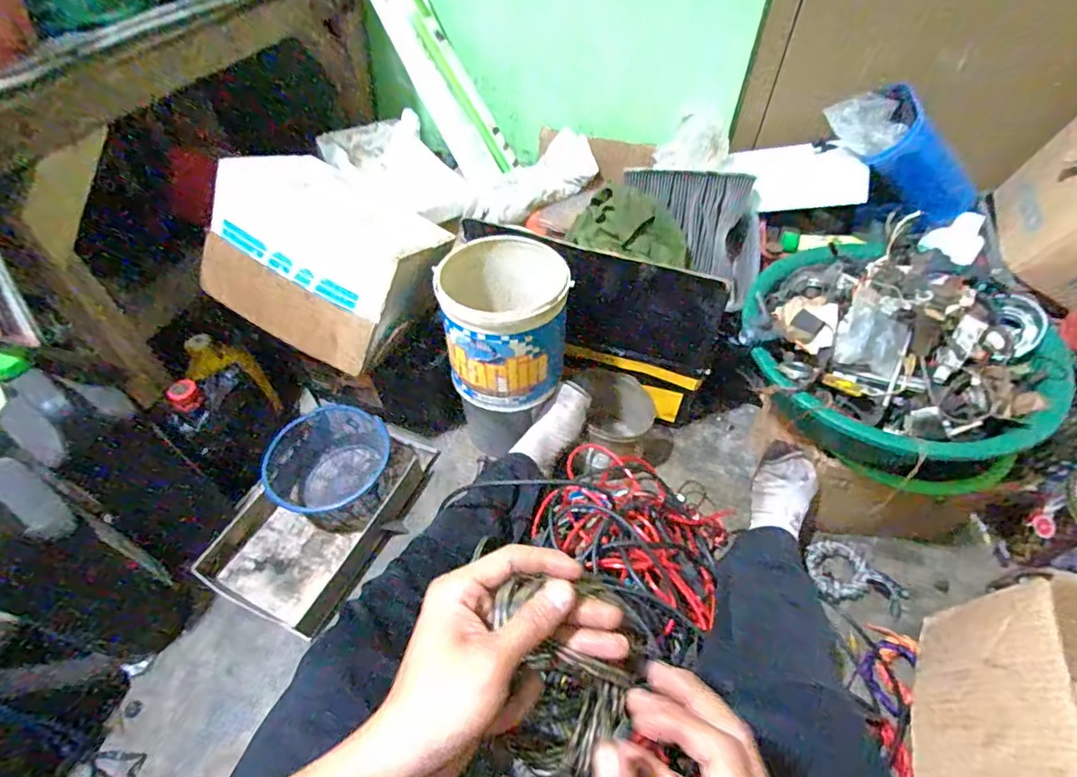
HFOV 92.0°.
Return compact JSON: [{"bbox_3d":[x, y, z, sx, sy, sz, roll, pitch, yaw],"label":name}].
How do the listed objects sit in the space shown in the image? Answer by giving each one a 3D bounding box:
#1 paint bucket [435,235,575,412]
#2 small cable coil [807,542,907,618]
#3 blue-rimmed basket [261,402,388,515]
[{"bbox_3d":[-0.048,-0.099,0.772,0.184,0.184,0.186,-8,50,-7],"label":"paint bucket"},{"bbox_3d":[0.468,0.276,0.770,0.134,0.019,0.093,8,50,7],"label":"small cable coil"},{"bbox_3d":[-0.328,0.128,0.856,0.190,0.120,0.178,0,50,0],"label":"blue-rimmed basket"}]

